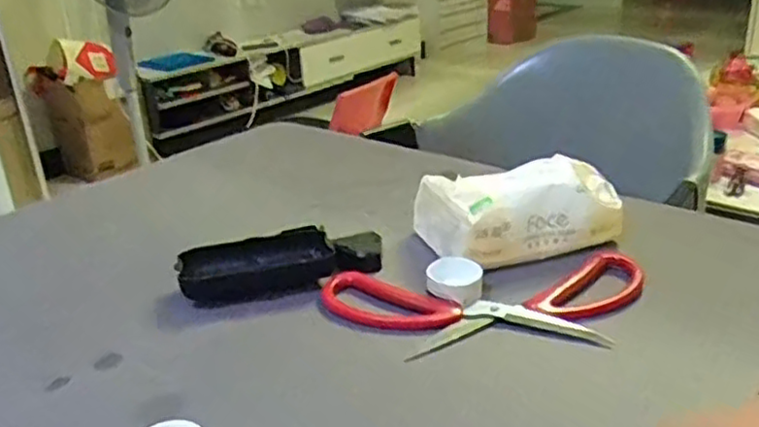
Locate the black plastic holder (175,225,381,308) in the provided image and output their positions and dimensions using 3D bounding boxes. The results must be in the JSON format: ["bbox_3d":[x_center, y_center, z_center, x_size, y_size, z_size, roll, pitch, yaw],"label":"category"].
[{"bbox_3d":[-0.075,0.036,0.533,0.147,0.026,0.058,-12,26,-18],"label":"black plastic holder"}]

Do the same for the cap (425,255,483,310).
[{"bbox_3d":[0.054,0.046,0.482,0.033,0.016,0.039,-25,32,-38],"label":"cap"}]

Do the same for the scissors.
[{"bbox_3d":[0.077,0.061,0.470,0.220,0.013,0.092,-5,24,-4],"label":"scissors"}]

